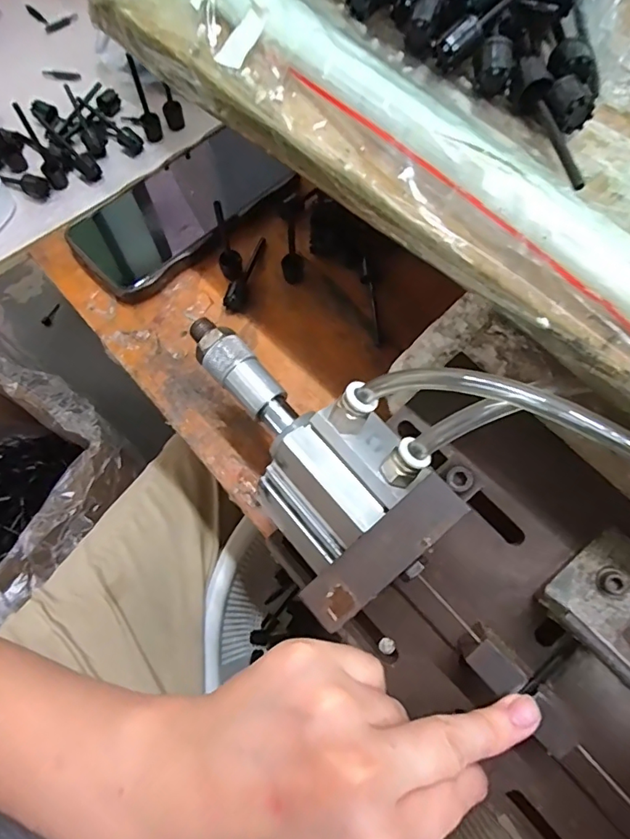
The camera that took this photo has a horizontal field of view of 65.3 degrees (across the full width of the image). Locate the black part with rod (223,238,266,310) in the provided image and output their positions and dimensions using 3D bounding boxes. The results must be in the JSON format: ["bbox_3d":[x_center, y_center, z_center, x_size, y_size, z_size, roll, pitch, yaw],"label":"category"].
[{"bbox_3d":[-0.045,-0.103,0.339,0.011,0.012,0.063,21,70,7],"label":"black part with rod"}]

